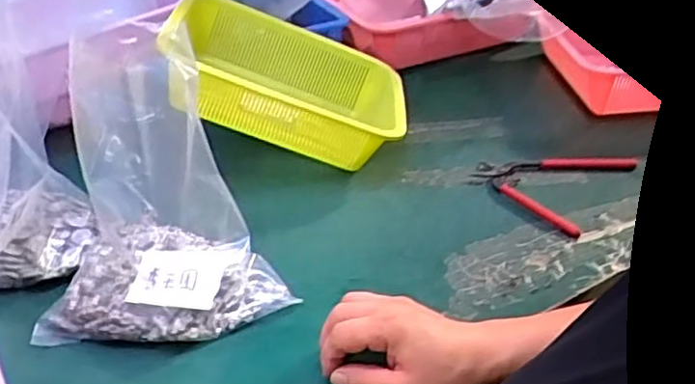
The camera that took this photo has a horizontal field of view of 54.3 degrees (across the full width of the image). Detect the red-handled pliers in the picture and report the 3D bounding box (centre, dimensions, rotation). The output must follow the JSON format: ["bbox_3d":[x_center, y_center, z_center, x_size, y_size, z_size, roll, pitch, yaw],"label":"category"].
[{"bbox_3d":[0.212,-0.016,0.728,0.138,0.014,0.152,23,41,33],"label":"red-handled pliers"}]

